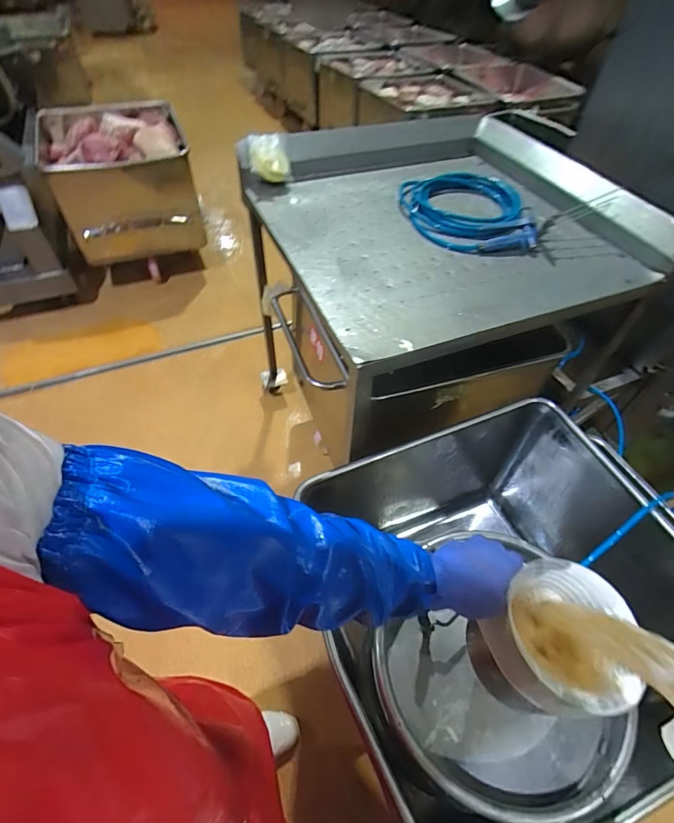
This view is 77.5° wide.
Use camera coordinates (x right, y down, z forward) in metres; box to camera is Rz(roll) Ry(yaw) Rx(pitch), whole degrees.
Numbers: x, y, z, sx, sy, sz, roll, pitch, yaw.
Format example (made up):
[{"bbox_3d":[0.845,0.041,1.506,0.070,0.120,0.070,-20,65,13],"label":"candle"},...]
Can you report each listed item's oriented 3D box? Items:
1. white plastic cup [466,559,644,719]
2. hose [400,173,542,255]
[{"bbox_3d":[0.277,0.303,0.550,0.150,0.153,0.157,1,51,-1],"label":"white plastic cup"},{"bbox_3d":[0.350,-0.545,1.130,0.306,0.052,0.389,-10,52,-10],"label":"hose"}]

